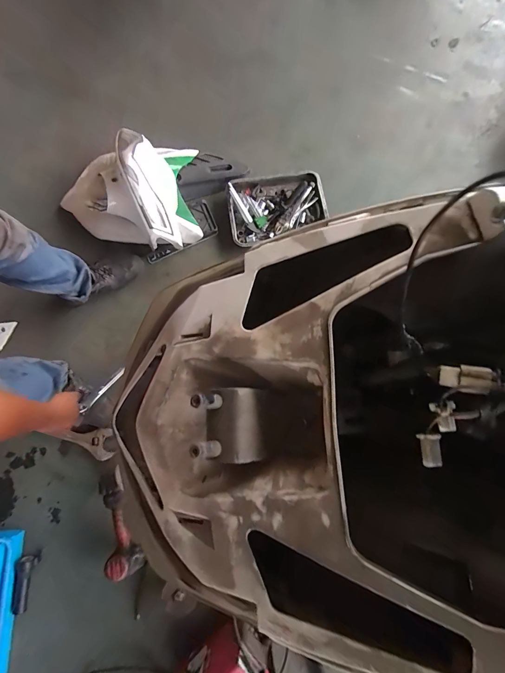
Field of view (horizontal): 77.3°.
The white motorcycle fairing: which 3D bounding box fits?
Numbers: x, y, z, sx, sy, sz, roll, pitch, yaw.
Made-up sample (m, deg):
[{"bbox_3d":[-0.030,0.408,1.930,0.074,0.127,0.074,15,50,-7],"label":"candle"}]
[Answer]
[{"bbox_3d":[-0.415,-0.518,1.054,0.480,0.221,0.397,4,81,-2],"label":"white motorcycle fairing"}]

